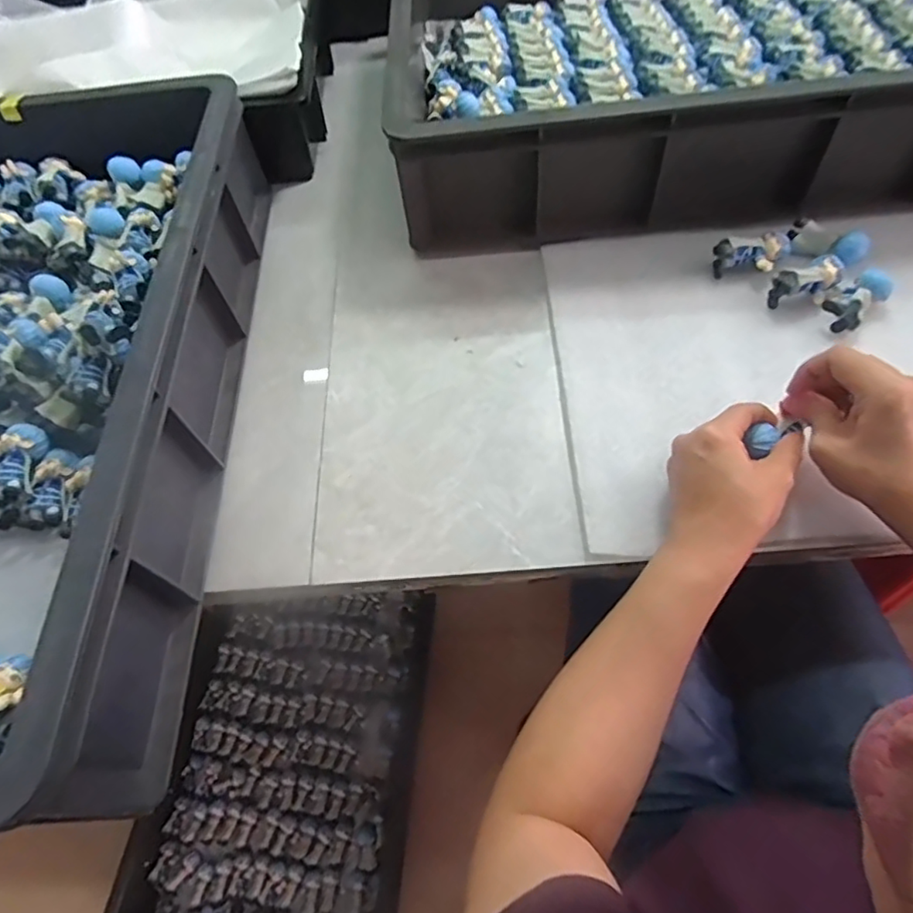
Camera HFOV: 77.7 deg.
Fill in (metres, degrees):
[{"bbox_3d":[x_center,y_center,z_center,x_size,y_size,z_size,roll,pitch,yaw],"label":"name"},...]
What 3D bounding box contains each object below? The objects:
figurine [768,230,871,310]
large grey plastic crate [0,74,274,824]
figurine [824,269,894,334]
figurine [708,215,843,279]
[{"bbox_3d":[0.308,-0.157,0.476,0.099,0.031,0.031,-33,62,-14],"label":"figurine"},{"bbox_3d":[-0.375,-0.057,0.424,0.384,0.122,0.574,-5,59,3],"label":"large grey plastic crate"},{"bbox_3d":[0.327,-0.127,0.462,0.067,0.020,0.028,-38,63,-16],"label":"figurine"},{"bbox_3d":[0.278,-0.182,0.497,0.101,0.026,0.034,-19,59,-6],"label":"figurine"}]

